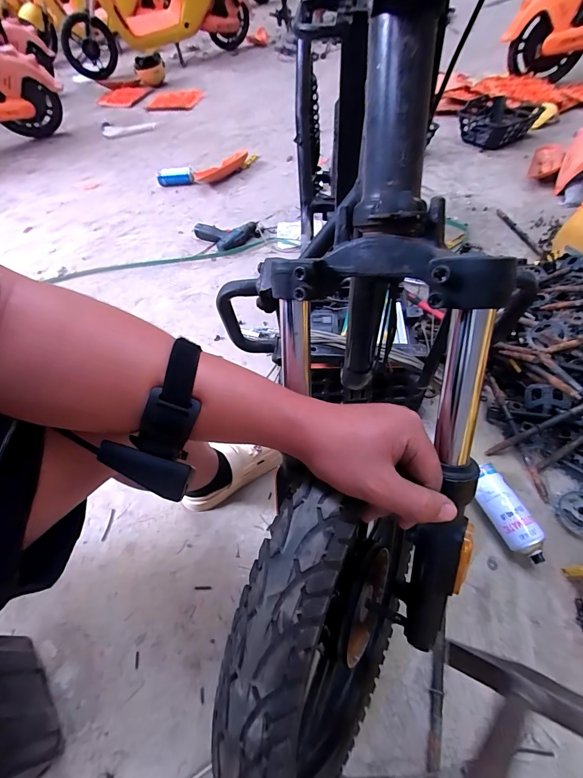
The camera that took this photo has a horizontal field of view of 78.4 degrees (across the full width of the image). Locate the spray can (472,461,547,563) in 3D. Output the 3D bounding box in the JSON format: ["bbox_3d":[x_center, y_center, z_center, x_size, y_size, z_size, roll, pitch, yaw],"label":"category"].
[{"bbox_3d":[0.420,0.249,0.706,0.064,0.068,0.191,-20,55,-9],"label":"spray can"}]

